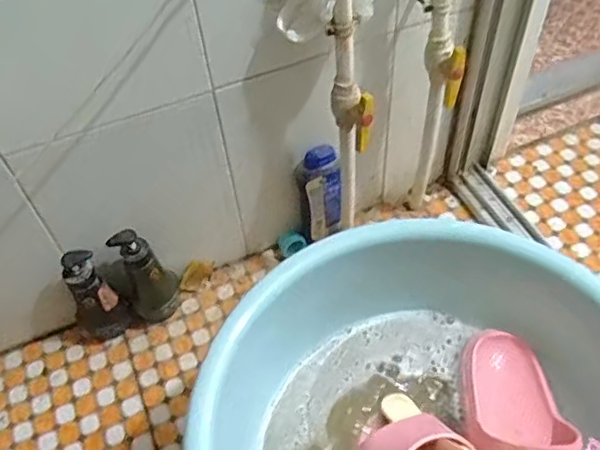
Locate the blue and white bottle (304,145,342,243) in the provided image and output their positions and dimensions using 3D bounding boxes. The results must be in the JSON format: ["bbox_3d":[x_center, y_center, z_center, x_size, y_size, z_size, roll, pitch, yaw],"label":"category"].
[{"bbox_3d":[0.034,-0.048,0.908,0.054,0.159,0.042,-16,52,-9],"label":"blue and white bottle"}]

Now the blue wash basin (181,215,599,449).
[{"bbox_3d":[0.104,0.193,0.606,0.419,0.170,0.382,-3,53,4],"label":"blue wash basin"}]

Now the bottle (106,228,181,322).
[{"bbox_3d":[-0.222,0.077,0.877,0.070,0.206,0.067,-2,51,2],"label":"bottle"}]

